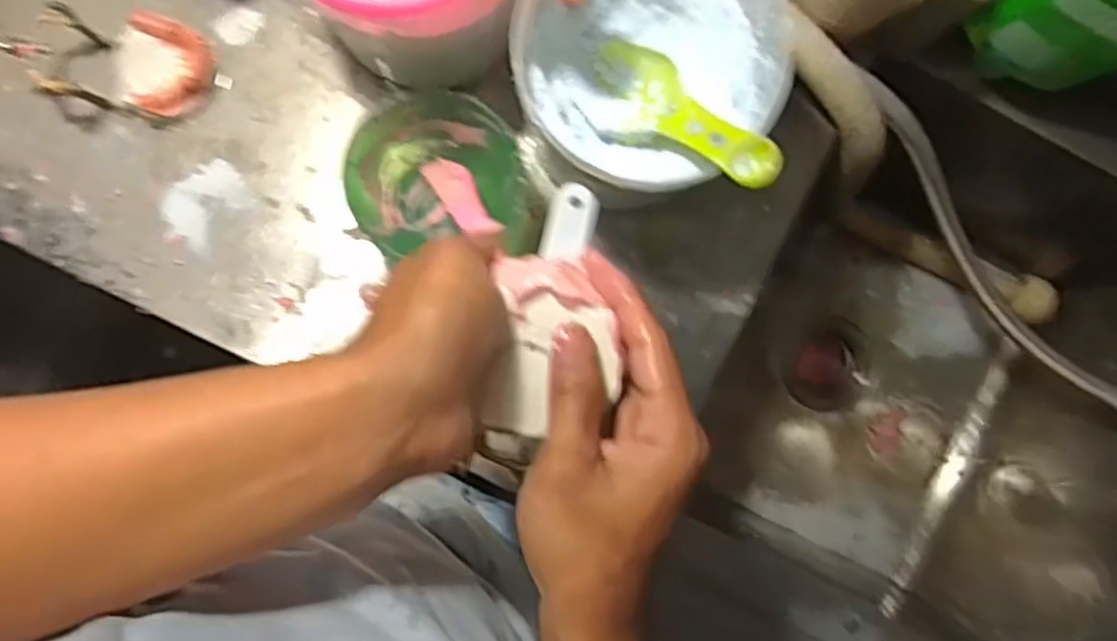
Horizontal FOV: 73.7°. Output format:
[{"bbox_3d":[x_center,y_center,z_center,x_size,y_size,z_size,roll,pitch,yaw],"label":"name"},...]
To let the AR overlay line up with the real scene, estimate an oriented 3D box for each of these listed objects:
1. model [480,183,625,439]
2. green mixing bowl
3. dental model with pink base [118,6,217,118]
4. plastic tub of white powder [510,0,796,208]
[{"bbox_3d":[0.002,-0.004,0.347,0.055,0.045,0.119,9,81,31],"label":"model"},{"bbox_3d":[-0.083,-0.093,0.538,0.118,0.075,0.126,-37,92,-3],"label":"green mixing bowl"},{"bbox_3d":[-0.291,-0.186,0.544,0.072,0.028,0.065,26,88,-3],"label":"dental model with pink base"},{"bbox_3d":[0.055,-0.163,0.491,0.148,0.122,0.158,0,90,-4],"label":"plastic tub of white powder"}]

